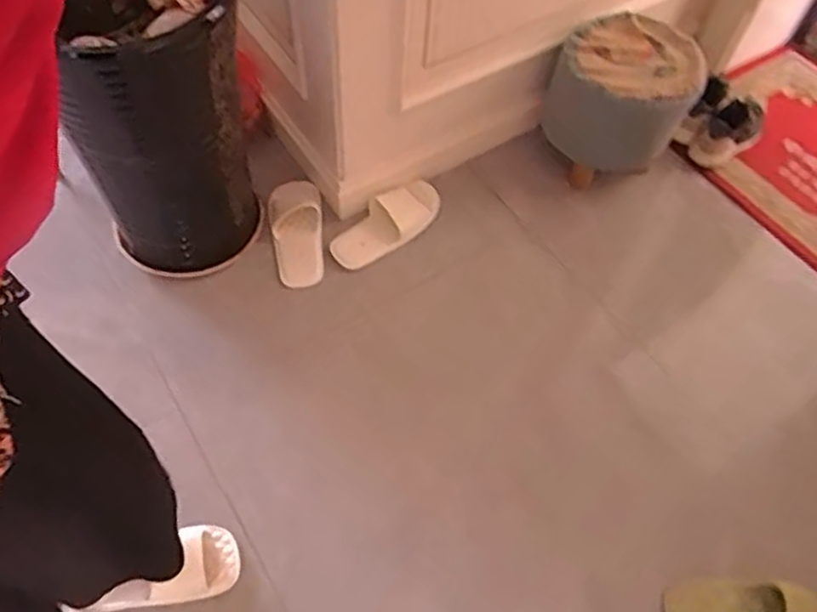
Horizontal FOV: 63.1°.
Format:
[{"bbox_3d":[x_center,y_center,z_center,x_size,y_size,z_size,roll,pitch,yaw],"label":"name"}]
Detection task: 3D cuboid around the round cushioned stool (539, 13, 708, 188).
[{"bbox_3d":[0.444,-0.455,1.464,0.275,0.289,0.274,2,60,-4],"label":"round cushioned stool"}]

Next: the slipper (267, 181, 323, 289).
[{"bbox_3d":[-0.242,-0.155,1.428,0.114,0.079,0.255,-6,59,-7],"label":"slipper"}]

